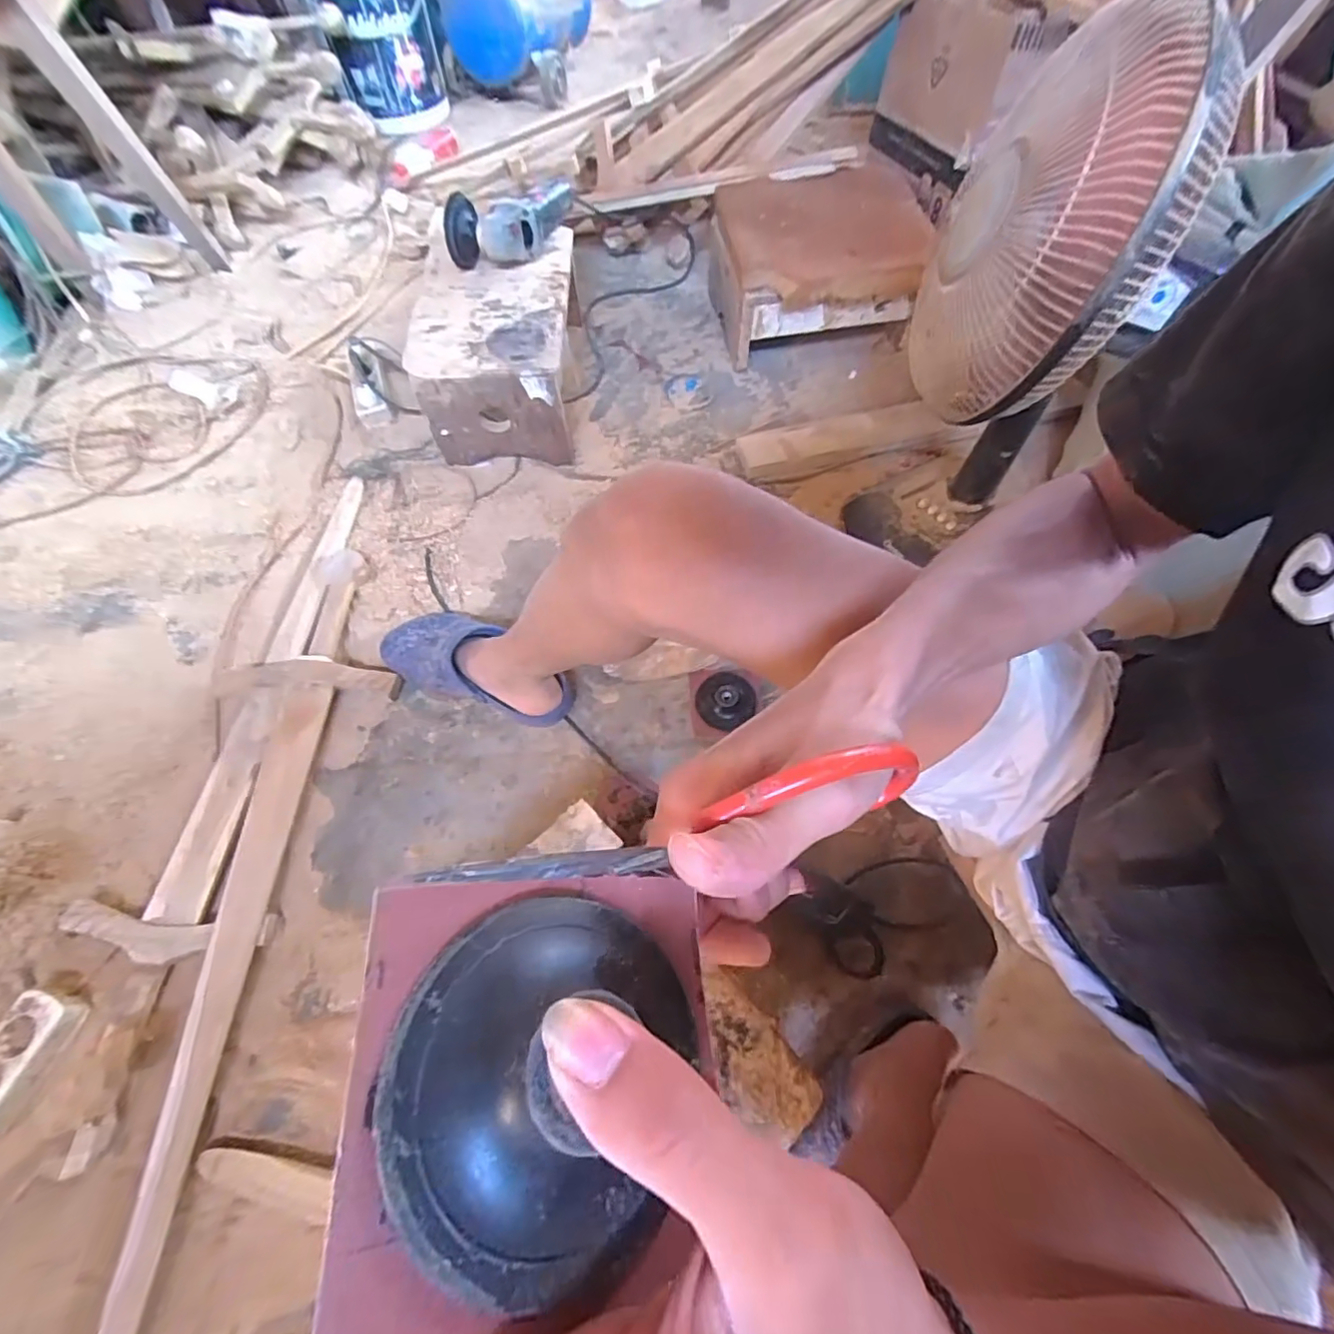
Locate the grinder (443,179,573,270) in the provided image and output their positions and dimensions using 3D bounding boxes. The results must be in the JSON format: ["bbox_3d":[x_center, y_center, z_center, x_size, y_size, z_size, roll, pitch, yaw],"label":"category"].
[{"bbox_3d":[-0.252,-0.740,0.941,0.137,0.094,0.236,9,63,4],"label":"grinder"}]

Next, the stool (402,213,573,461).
[{"bbox_3d":[-0.273,-0.553,1.000,0.234,0.195,0.366,0,64,1],"label":"stool"}]

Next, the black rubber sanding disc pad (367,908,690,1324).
[{"bbox_3d":[-0.025,0.098,0.143,0.075,0.023,0.083,34,45,-12],"label":"black rubber sanding disc pad"}]

